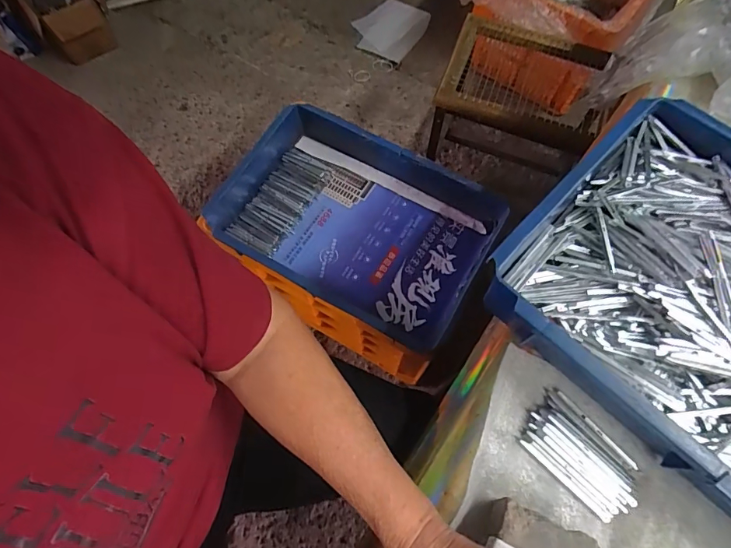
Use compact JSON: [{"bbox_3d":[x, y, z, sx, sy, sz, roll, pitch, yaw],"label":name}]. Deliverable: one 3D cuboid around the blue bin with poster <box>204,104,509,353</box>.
[{"bbox_3d":[-0.021,-0.088,0.737,0.433,0.090,0.278,27,70,10],"label":"blue bin with poster"}]

